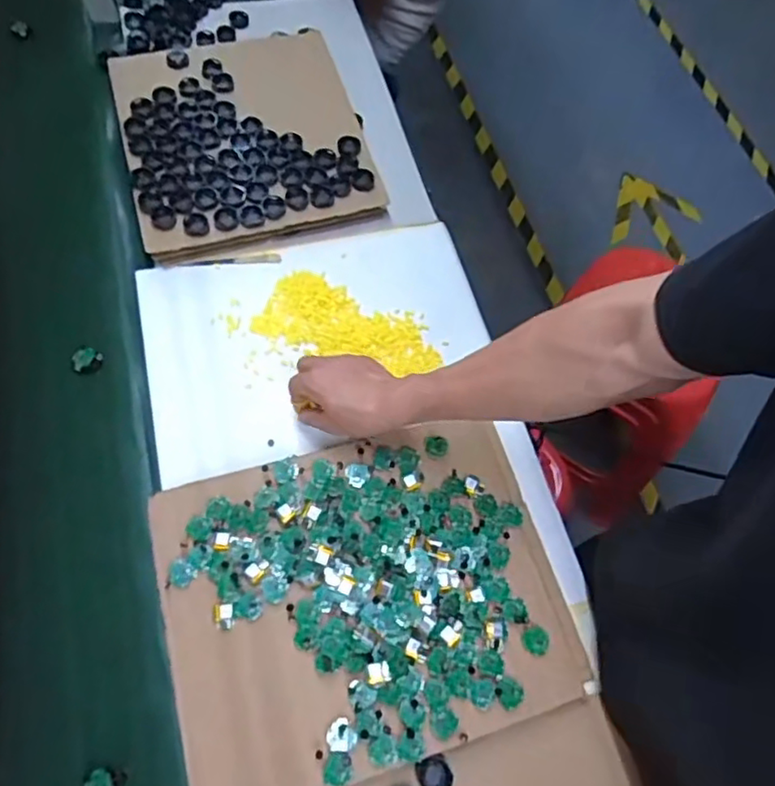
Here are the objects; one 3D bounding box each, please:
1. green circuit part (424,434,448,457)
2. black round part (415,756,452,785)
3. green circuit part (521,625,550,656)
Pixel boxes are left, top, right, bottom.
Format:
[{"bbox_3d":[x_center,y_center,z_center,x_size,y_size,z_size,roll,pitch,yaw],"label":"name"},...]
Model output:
[{"bbox_3d":[0.052,0.056,0.658,0.025,0.005,0.022,-1,66,-2],"label":"green circuit part"},{"bbox_3d":[0.041,0.337,0.549,0.029,0.004,0.029,1,65,-3],"label":"black round part"},{"bbox_3d":[0.139,0.231,0.584,0.026,0.009,0.026,1,65,-3],"label":"green circuit part"}]

